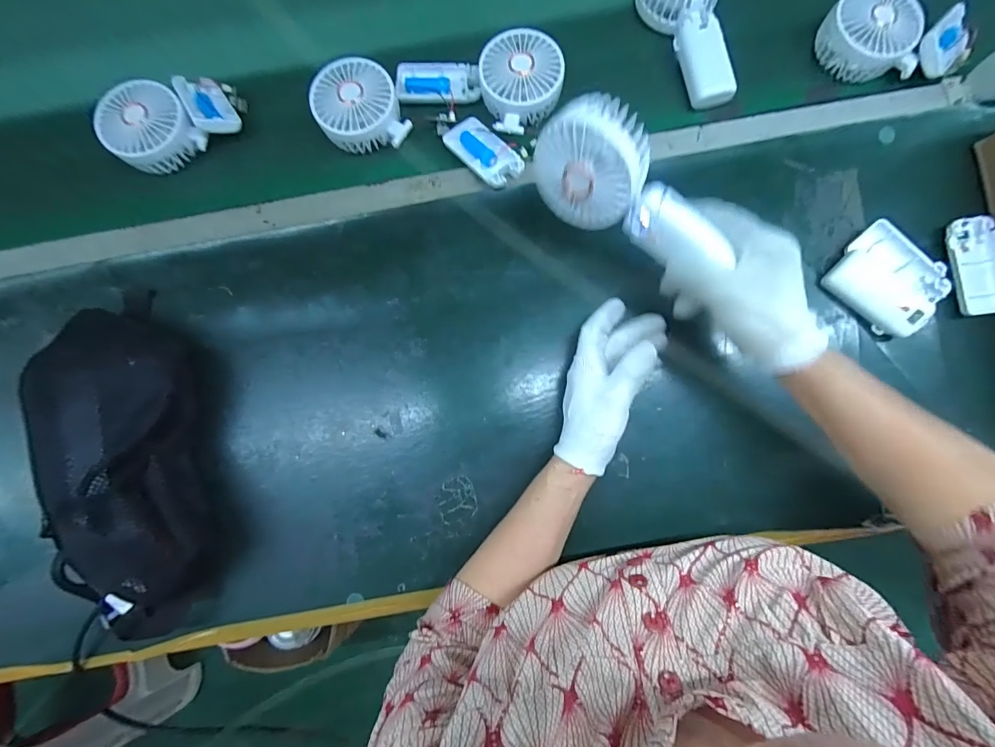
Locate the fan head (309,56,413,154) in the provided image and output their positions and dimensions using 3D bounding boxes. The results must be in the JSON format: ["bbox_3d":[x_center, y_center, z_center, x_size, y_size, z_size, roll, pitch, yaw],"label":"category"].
[{"bbox_3d":[-0.143,-0.285,0.445,0.096,0.034,0.084,2,85,1],"label":"fan head"}]

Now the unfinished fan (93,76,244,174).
[{"bbox_3d":[-0.346,-0.273,0.447,0.132,0.040,0.081,-25,86,-1],"label":"unfinished fan"}]

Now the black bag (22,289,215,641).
[{"bbox_3d":[-0.335,0.076,0.381,0.111,0.080,0.309,-13,85,0],"label":"black bag"}]

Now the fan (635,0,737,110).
[{"bbox_3d":[0.204,-0.370,0.443,0.079,0.044,0.164,-8,85,0],"label":"fan"}]

